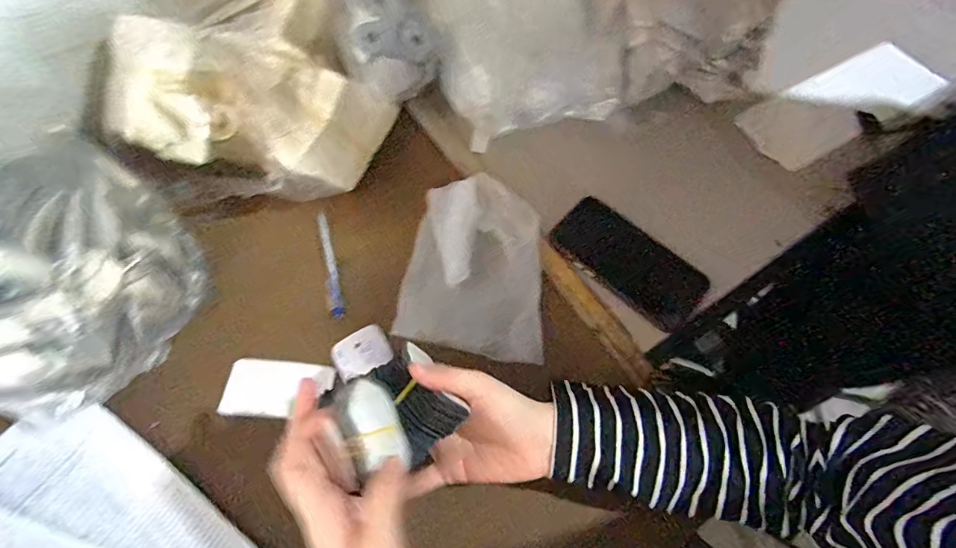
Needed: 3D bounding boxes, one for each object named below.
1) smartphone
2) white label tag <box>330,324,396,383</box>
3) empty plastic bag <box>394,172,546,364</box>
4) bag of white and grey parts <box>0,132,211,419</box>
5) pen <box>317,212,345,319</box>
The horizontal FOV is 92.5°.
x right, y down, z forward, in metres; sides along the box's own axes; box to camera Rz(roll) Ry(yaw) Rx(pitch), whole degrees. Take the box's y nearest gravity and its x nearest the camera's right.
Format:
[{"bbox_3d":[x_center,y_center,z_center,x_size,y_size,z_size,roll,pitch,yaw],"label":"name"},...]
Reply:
[{"bbox_3d":[0.160,-0.016,0.488,0.161,0.012,0.078,39,69,19],"label":"smartphone"},{"bbox_3d":[-0.117,0.079,0.460,0.055,0.011,0.043,-32,67,-15],"label":"white label tag"},{"bbox_3d":[0.002,-0.014,0.484,0.147,0.039,0.187,9,63,5],"label":"empty plastic bag"},{"bbox_3d":[-0.371,-0.015,0.370,0.175,0.226,0.230,14,63,8],"label":"bag of white and grey parts"},{"bbox_3d":[-0.164,-0.012,0.507,0.014,0.008,0.132,-14,63,-7],"label":"pen"}]

